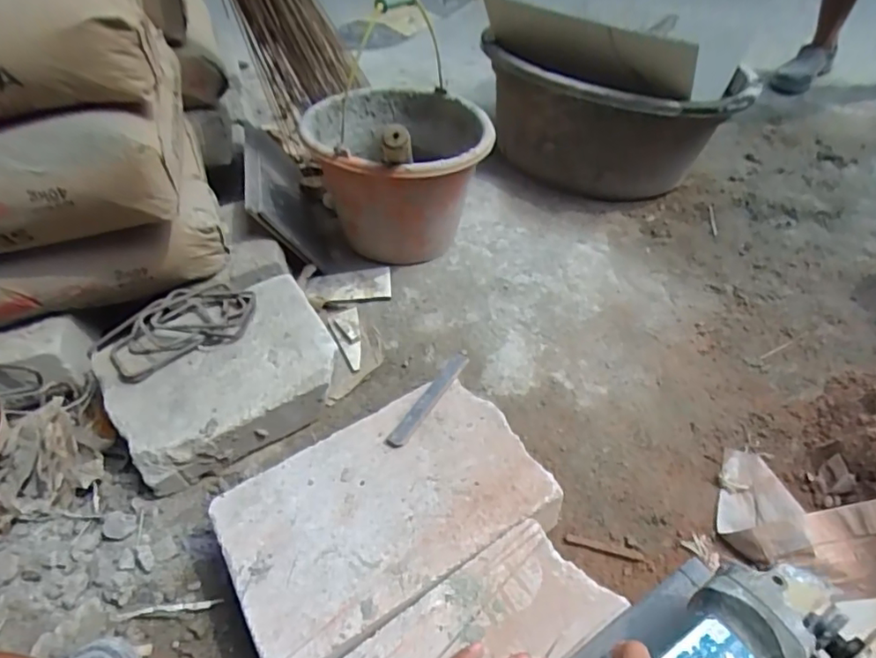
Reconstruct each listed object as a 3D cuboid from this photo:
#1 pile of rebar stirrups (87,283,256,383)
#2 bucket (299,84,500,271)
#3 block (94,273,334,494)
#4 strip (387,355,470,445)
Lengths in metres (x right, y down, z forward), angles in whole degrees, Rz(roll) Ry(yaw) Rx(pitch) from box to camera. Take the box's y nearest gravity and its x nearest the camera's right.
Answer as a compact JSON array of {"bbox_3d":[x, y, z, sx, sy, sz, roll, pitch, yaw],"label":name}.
[{"bbox_3d":[-0.337,-0.002,0.720,0.201,0.030,0.127,-32,51,-23],"label":"pile of rebar stirrups"},{"bbox_3d":[-0.054,-0.240,0.883,0.253,0.257,0.267,-3,46,3],"label":"bucket"},{"bbox_3d":[-0.264,0.062,0.716,0.262,0.083,0.197,-29,50,-21],"label":"block"},{"bbox_3d":[-0.011,0.079,0.648,0.023,0.007,0.142,22,52,25],"label":"strip"}]

